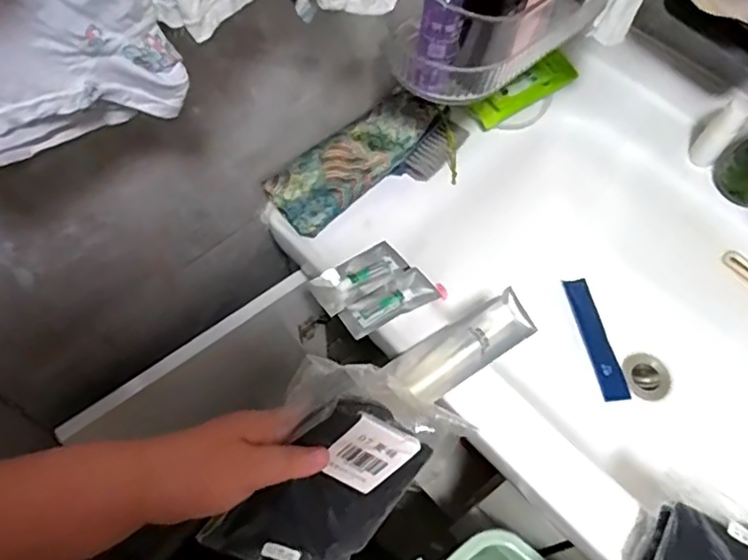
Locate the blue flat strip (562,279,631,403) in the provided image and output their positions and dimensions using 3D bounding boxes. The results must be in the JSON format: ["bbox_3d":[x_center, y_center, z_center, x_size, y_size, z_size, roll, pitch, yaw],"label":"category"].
[{"bbox_3d":[0.273,0.071,0.740,0.033,0.007,0.157,-8,62,-8],"label":"blue flat strip"}]

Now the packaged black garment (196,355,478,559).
[{"bbox_3d":[-0.029,0.129,0.385,0.103,0.176,0.015,24,26,-15],"label":"packaged black garment"}]

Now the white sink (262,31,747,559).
[{"bbox_3d":[0.326,0.065,0.655,0.737,0.182,0.480,42,66,18],"label":"white sink"}]

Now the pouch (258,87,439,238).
[{"bbox_3d":[-0.019,-0.129,0.642,0.200,0.048,0.058,-38,70,-22],"label":"pouch"}]

